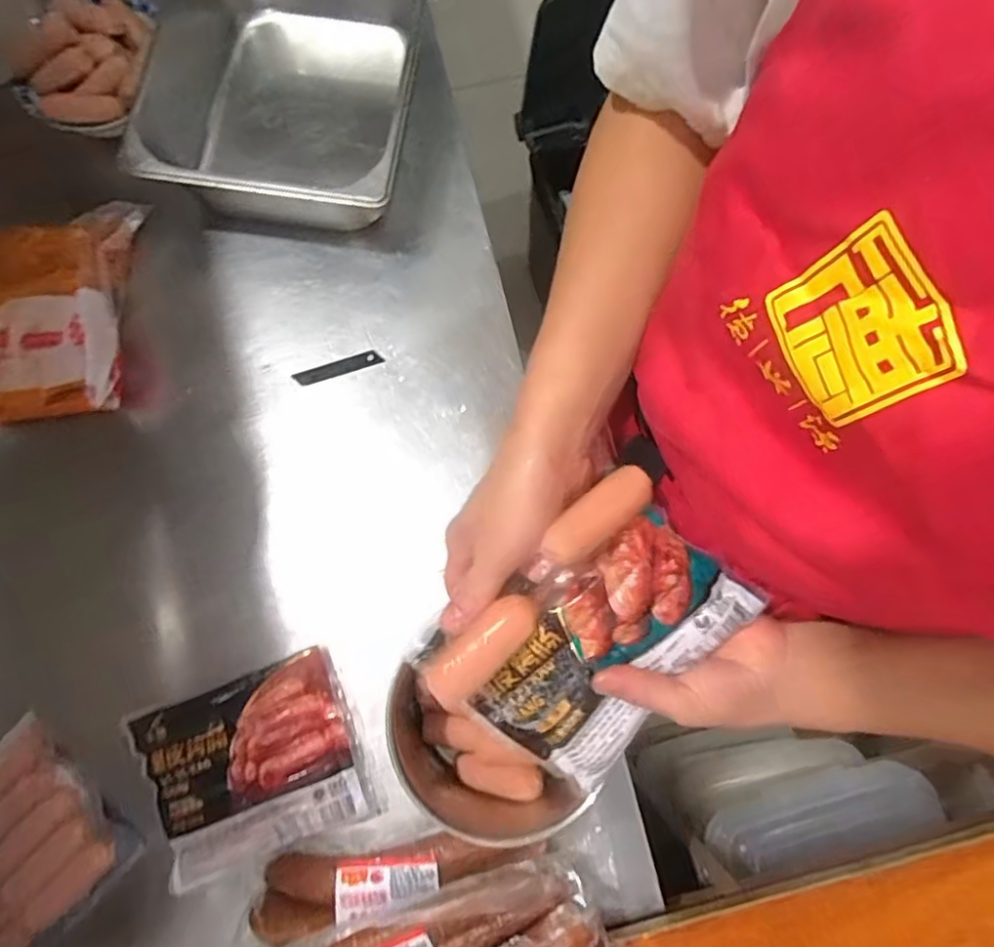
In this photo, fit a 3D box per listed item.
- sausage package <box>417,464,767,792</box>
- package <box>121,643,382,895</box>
[{"bbox_3d":[0.059,0.101,0.384,0.136,0.030,0.180,38,98,-20],"label":"sausage package"},{"bbox_3d":[-0.213,0.252,0.535,0.173,0.022,0.150,-21,76,-7],"label":"package"}]

